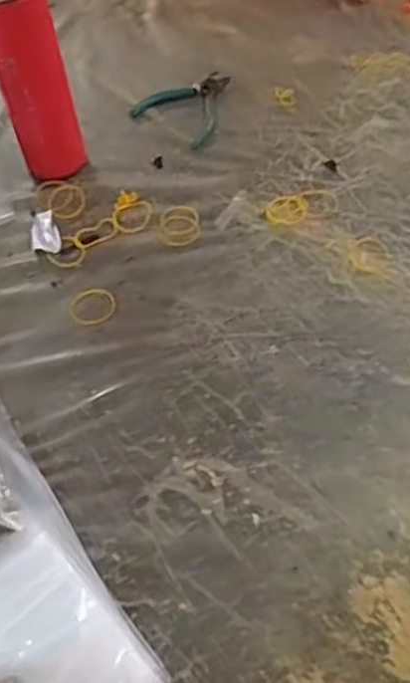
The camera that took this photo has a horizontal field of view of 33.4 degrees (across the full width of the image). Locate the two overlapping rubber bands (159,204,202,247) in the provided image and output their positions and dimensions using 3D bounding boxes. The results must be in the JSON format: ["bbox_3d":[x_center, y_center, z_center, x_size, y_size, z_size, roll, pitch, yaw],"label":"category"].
[{"bbox_3d":[-0.025,-0.117,0.681,0.040,0.006,0.050,-5,58,-4],"label":"two overlapping rubber bands"}]

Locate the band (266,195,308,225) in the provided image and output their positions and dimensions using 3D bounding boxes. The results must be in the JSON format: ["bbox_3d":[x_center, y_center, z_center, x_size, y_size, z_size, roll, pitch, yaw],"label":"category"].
[{"bbox_3d":[0.083,-0.133,0.689,0.044,0.004,0.036,-5,58,-5],"label":"band"}]

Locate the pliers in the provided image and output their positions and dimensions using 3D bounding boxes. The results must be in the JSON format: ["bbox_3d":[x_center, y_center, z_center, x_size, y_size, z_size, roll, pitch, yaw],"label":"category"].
[{"bbox_3d":[-0.015,-0.275,0.777,0.093,0.011,0.114,30,62,16],"label":"pliers"}]

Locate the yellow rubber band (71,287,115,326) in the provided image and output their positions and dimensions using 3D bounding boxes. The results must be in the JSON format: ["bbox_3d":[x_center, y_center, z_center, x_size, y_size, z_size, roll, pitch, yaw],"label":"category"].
[{"bbox_3d":[-0.104,-0.034,0.634,0.040,0.004,0.040,1,58,-1],"label":"yellow rubber band"}]

